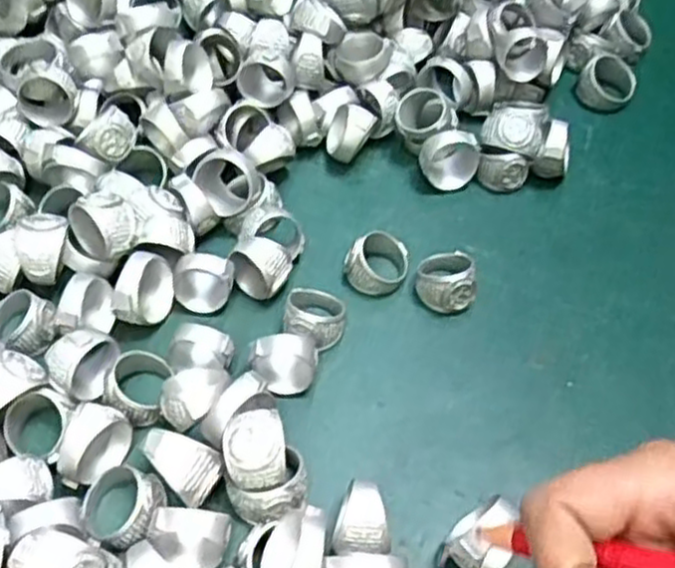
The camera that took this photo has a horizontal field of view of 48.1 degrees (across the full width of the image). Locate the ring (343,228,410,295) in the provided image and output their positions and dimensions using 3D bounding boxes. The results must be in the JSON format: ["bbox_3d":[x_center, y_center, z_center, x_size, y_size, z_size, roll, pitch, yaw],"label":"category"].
[{"bbox_3d":[0.016,-0.009,0.308,0.025,0.018,0.024,1,54,-2],"label":"ring"}]

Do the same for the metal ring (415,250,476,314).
[{"bbox_3d":[0.044,-0.003,0.305,0.022,0.017,0.025,4,54,0],"label":"metal ring"}]

